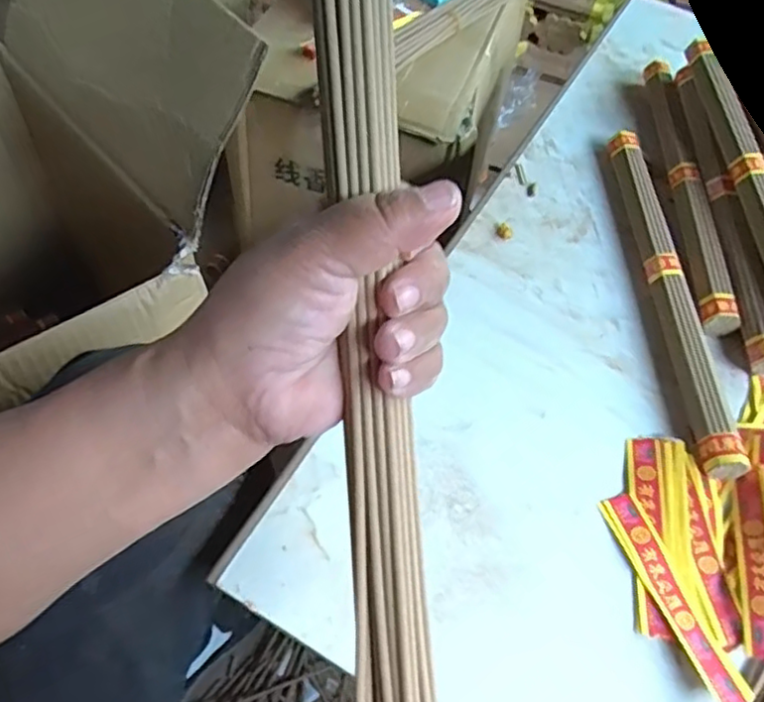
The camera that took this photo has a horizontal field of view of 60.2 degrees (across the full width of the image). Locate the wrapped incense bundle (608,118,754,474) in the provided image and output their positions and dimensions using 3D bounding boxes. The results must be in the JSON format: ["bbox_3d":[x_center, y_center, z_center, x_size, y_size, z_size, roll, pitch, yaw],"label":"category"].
[{"bbox_3d":[0.220,-0.054,0.502,0.034,0.023,0.315,2,55,-3],"label":"wrapped incense bundle"}]

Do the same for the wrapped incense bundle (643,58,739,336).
[{"bbox_3d":[0.257,-0.147,0.564,0.025,0.025,0.312,6,55,-1],"label":"wrapped incense bundle"}]

